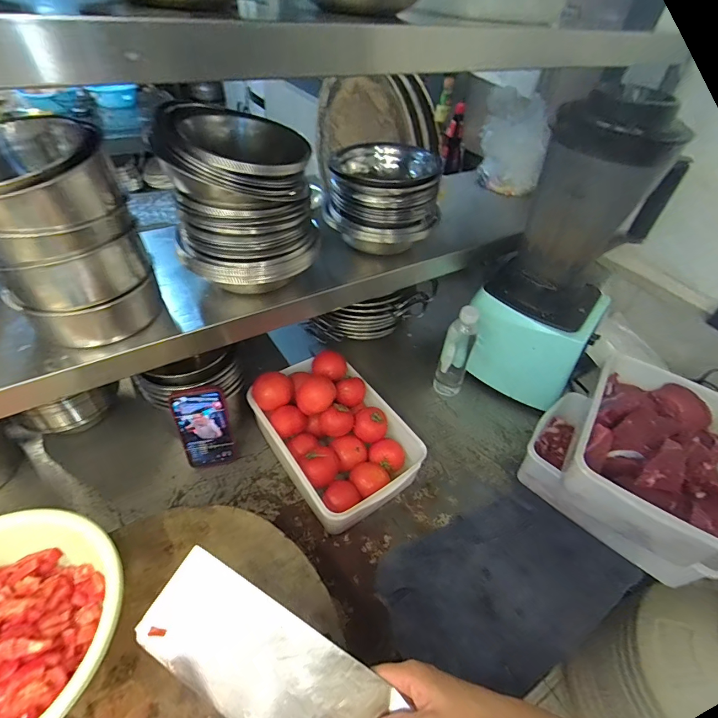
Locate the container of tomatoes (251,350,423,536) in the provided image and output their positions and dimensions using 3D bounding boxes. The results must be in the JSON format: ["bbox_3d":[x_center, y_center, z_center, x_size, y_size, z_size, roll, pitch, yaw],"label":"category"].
[{"bbox_3d":[-0.042,0.130,0.672,0.201,0.118,0.289,-25,53,-28],"label":"container of tomatoes"}]

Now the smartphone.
[{"bbox_3d":[-0.250,0.114,0.641,0.081,0.161,0.012,-8,36,-12],"label":"smartphone"}]

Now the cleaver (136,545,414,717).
[{"bbox_3d":[-0.038,0.295,0.342,0.319,0.026,0.097,31,76,5],"label":"cleaver"}]

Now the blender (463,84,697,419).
[{"bbox_3d":[0.392,-0.194,0.737,0.210,0.494,0.267,29,49,21],"label":"blender"}]

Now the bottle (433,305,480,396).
[{"bbox_3d":[0.201,-0.016,0.794,0.064,0.214,0.060,18,46,11],"label":"bottle"}]

